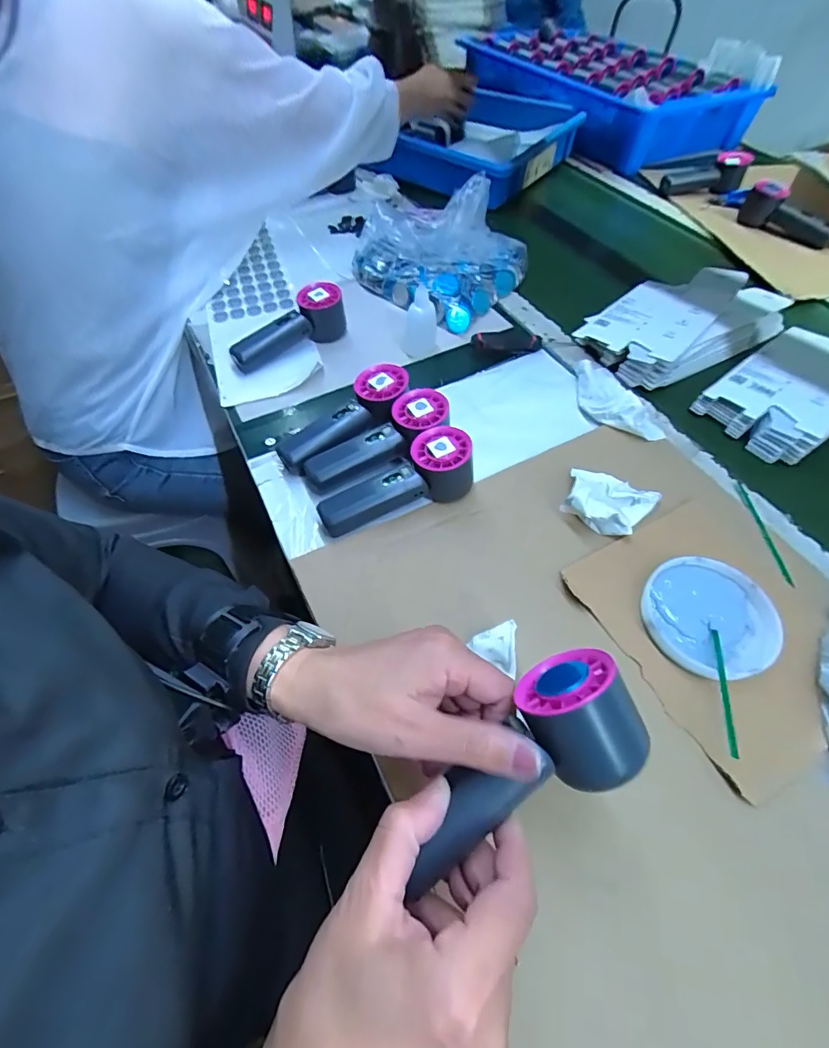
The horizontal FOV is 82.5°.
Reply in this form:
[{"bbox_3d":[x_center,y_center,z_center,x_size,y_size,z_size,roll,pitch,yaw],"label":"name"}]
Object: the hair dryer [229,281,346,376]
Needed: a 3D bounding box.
[{"bbox_3d":[-0.156,-0.243,0.590,0.150,0.054,0.042,-35,62,-21],"label":"hair dryer"}]

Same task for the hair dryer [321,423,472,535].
[{"bbox_3d":[-0.016,-0.037,0.449,0.153,0.054,0.054,-24,58,-15],"label":"hair dryer"}]

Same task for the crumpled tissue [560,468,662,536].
[{"bbox_3d":[0.184,-0.026,0.447,0.078,0.025,0.073,30,59,18],"label":"crumpled tissue"}]

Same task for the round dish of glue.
[{"bbox_3d":[0.240,0.077,0.387,0.099,0.022,0.097,1,55,-1],"label":"round dish of glue"}]

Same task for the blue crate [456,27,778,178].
[{"bbox_3d":[0.418,-1.009,1.098,0.395,0.132,0.625,-24,59,-17],"label":"blue crate"}]

